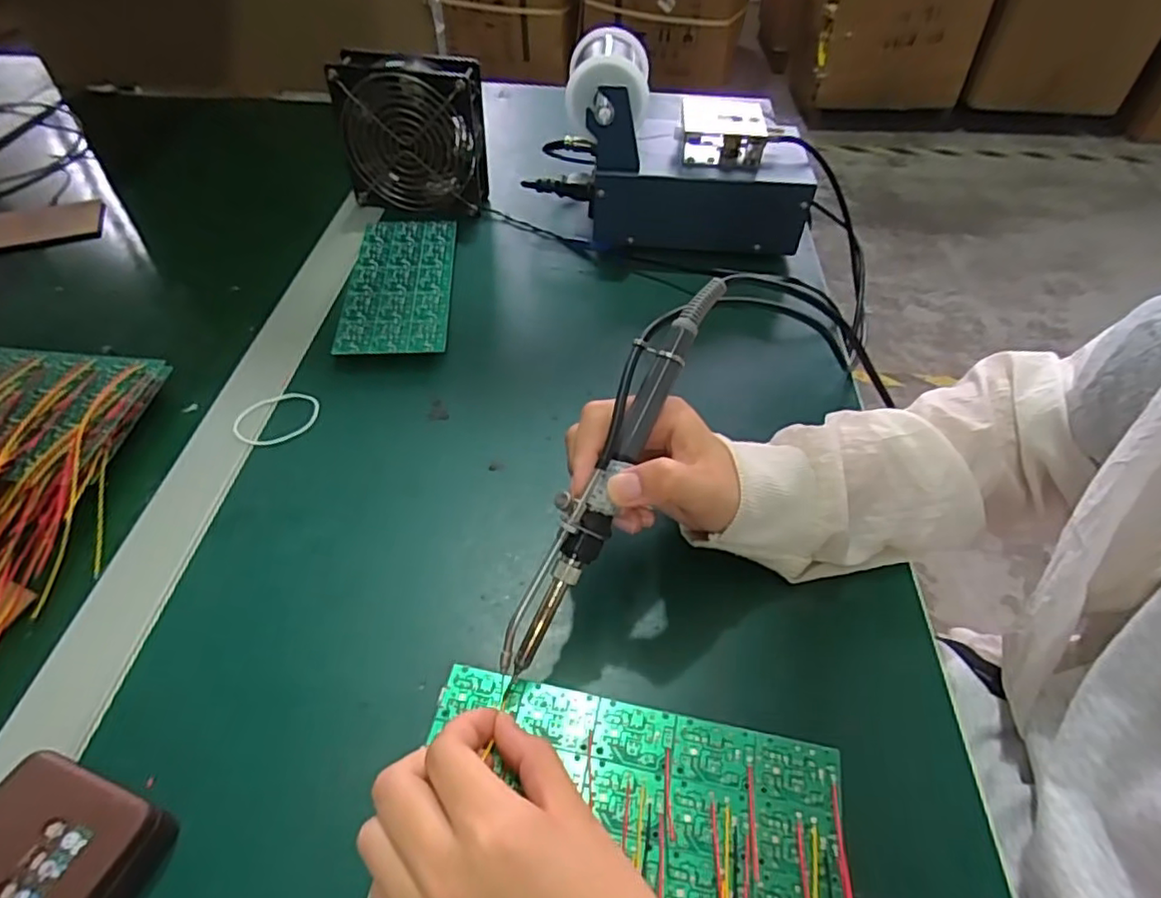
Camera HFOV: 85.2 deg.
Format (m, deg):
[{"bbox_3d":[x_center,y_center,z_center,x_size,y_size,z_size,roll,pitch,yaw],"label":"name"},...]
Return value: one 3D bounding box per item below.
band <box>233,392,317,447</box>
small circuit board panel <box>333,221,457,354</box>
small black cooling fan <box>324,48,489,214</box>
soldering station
[{"bbox_3d":[-0.199,-0.020,0.414,0.042,0.005,0.052,36,58,27],"label":"band"},{"bbox_3d":[-0.142,-0.133,0.500,0.077,0.004,0.167,-2,52,-4],"label":"small circuit board panel"},{"bbox_3d":[-0.145,-0.273,0.558,0.121,0.127,0.041,7,49,6],"label":"small black cooling fan"},{"bbox_3d":[0.086,-0.253,0.532,0.208,0.133,0.093,3,49,2],"label":"soldering station"}]

